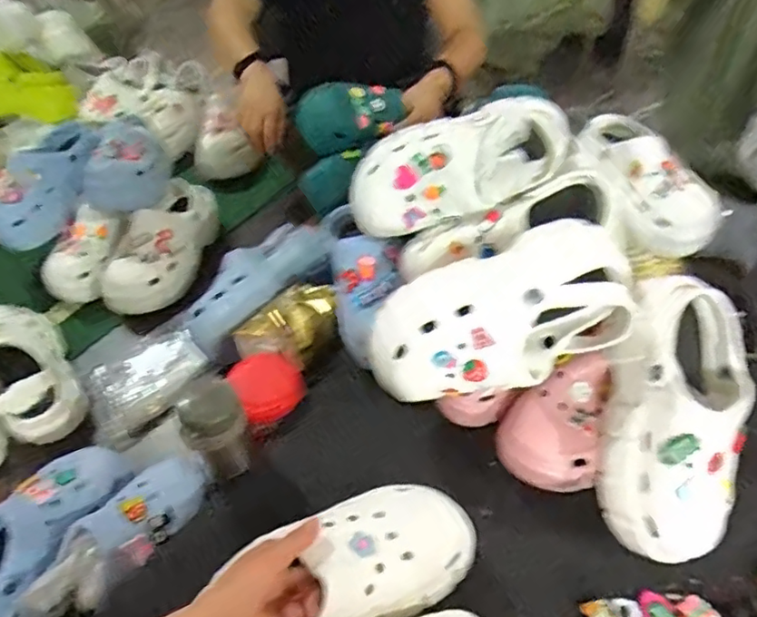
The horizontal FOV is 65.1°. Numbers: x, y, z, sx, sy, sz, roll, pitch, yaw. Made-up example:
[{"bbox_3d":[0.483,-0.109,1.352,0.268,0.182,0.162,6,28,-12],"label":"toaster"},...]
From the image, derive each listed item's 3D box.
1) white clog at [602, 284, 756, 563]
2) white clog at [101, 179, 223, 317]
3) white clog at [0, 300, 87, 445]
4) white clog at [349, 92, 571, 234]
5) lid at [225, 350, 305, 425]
[{"bbox_3d":[0.269,0.098,0.536,0.117,0.078,0.254,9,85,13],"label":"white clog"},{"bbox_3d":[-0.356,-0.105,0.990,0.108,0.108,0.248,4,50,9],"label":"white clog"},{"bbox_3d":[-0.499,0.077,0.828,0.226,0.076,0.124,34,60,29],"label":"white clog"},{"bbox_3d":[0.090,-0.163,0.678,0.257,0.093,0.104,-18,48,10],"label":"white clog"},{"bbox_3d":[-0.135,0.094,0.717,0.084,0.022,0.084,6,62,-11],"label":"lid"}]

